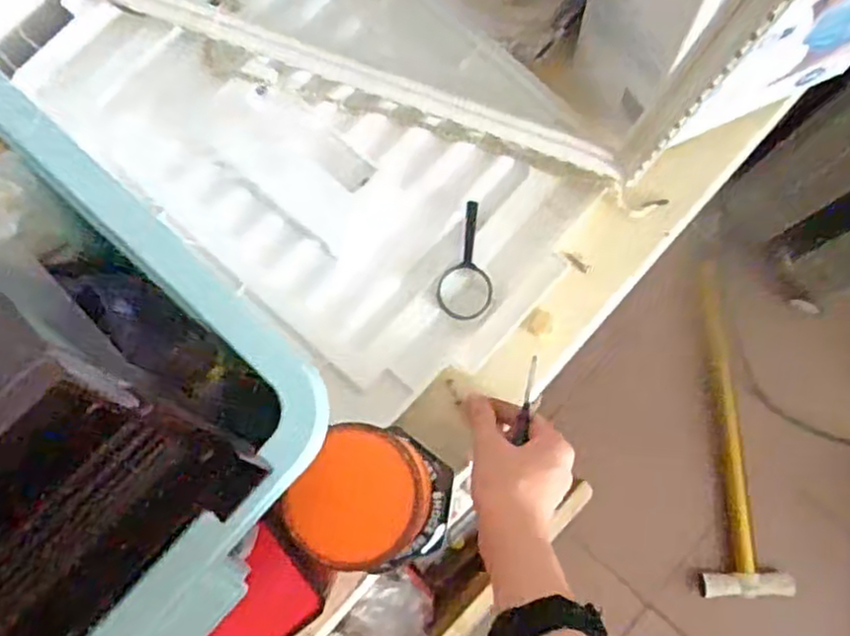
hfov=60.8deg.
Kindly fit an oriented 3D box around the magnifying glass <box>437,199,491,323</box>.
[{"bbox_3d":[0.034,-0.045,0.564,0.040,0.004,0.093,8,81,-1],"label":"magnifying glass"}]

